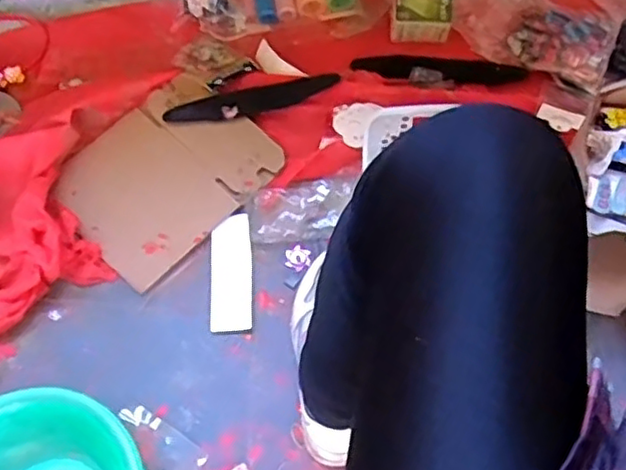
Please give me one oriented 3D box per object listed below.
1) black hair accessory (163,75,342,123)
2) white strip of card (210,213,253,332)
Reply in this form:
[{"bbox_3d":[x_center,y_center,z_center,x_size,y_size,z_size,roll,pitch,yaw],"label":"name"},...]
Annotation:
[{"bbox_3d":[-0.082,-0.184,0.895,0.232,0.017,0.037,-17,67,-7],"label":"black hair accessory"},{"bbox_3d":[-0.101,0.045,0.815,0.052,0.009,0.147,-3,66,0],"label":"white strip of card"}]

